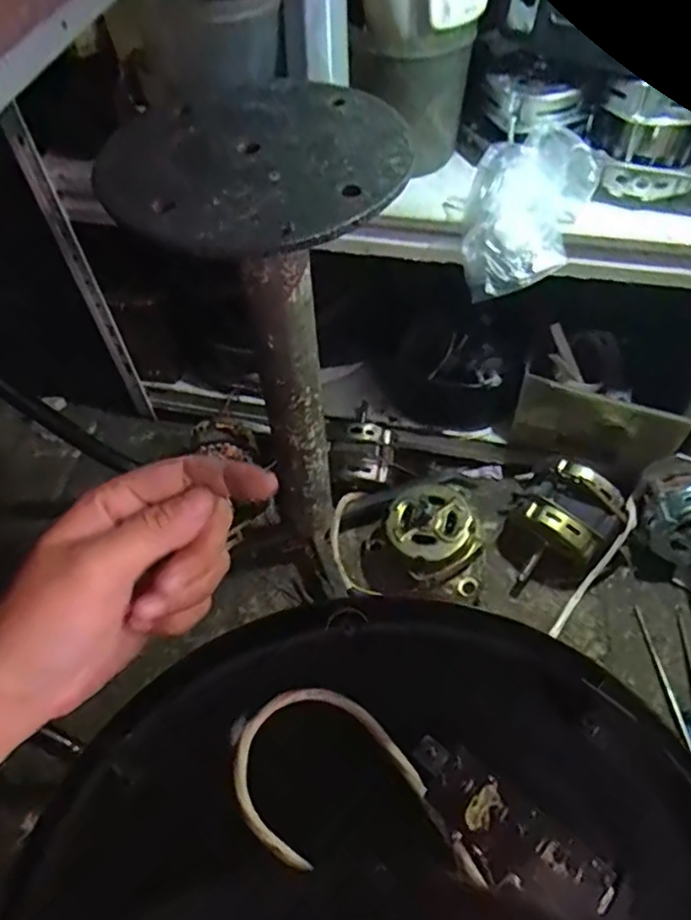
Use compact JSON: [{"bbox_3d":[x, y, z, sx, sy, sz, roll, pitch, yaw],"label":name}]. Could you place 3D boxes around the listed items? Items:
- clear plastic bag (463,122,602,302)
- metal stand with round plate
[{"bbox_3d":[0.169,-0.235,0.584,0.105,0.088,0.141,20,57,18],"label":"clear plastic bag"},{"bbox_3d":[-0.042,-0.063,0.620,0.198,0.510,0.195,29,60,23],"label":"metal stand with round plate"}]

